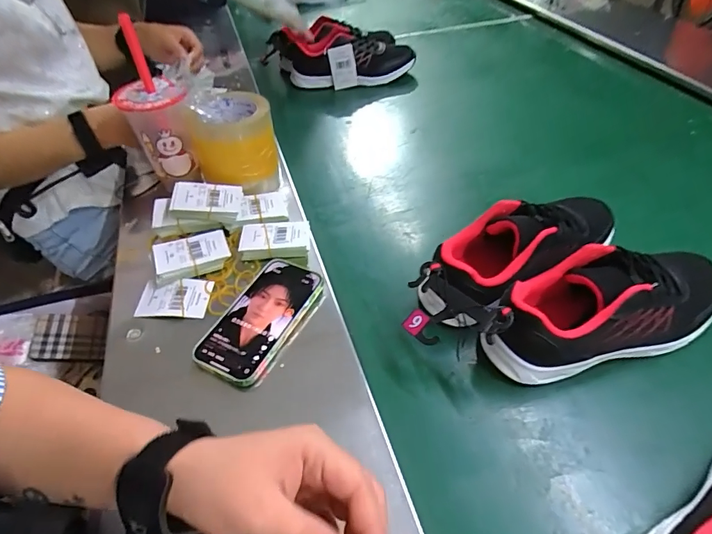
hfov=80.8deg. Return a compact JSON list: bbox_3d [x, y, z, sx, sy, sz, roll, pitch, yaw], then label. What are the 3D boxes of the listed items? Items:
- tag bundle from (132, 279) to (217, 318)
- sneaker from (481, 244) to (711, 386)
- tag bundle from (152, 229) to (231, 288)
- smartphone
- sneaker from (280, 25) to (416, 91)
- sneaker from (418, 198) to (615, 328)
[{"bbox_3d":[-0.205,0.035,0.468,0.078,0.015,0.049,-2,47,3],"label":"tag bundle"},{"bbox_3d":[0.253,0.039,0.419,0.253,0.091,0.086,-12,47,-7],"label":"sneaker"},{"bbox_3d":[-0.195,-0.013,0.498,0.085,0.026,0.054,-22,49,-16],"label":"tag bundle"},{"bbox_3d":[-0.100,0.054,0.447,0.080,0.018,0.147,21,52,22],"label":"smartphone"},{"bbox_3d":[-0.024,-0.443,0.906,0.283,0.108,0.098,3,47,7],"label":"sneaker"},{"bbox_3d":[0.187,-0.020,0.472,0.254,0.087,0.084,-22,49,-15],"label":"sneaker"}]

